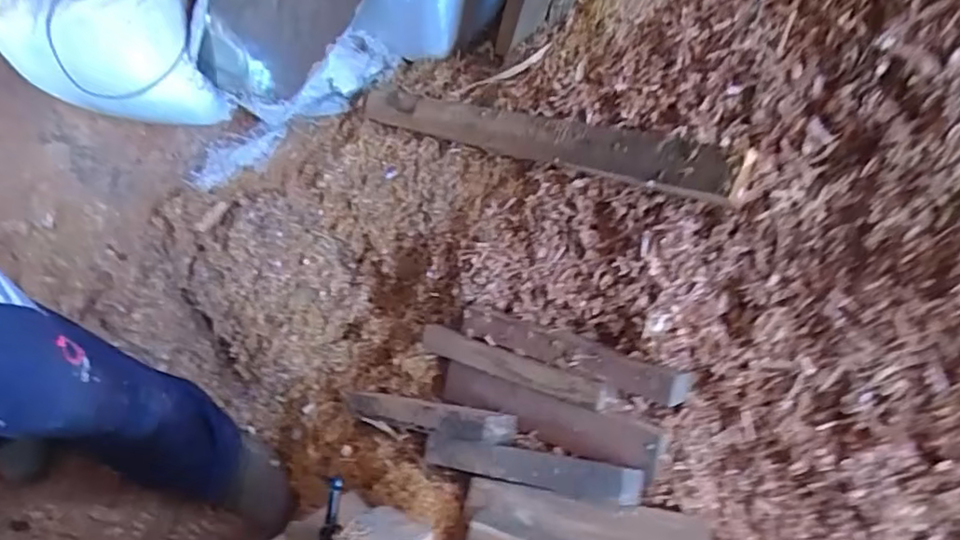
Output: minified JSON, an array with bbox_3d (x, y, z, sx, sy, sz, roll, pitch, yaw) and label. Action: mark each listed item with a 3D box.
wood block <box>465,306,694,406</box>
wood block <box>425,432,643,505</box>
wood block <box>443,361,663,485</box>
[{"bbox_3d":[0.105,0.103,0.781,0.305,0.038,0.051,15,66,34],"label":"wood block"},{"bbox_3d":[0.051,0.241,0.757,0.282,0.055,0.046,0,64,33],"label":"wood block"},{"bbox_3d":[0.077,0.184,0.794,0.310,0.043,0.062,13,66,33],"label":"wood block"}]

